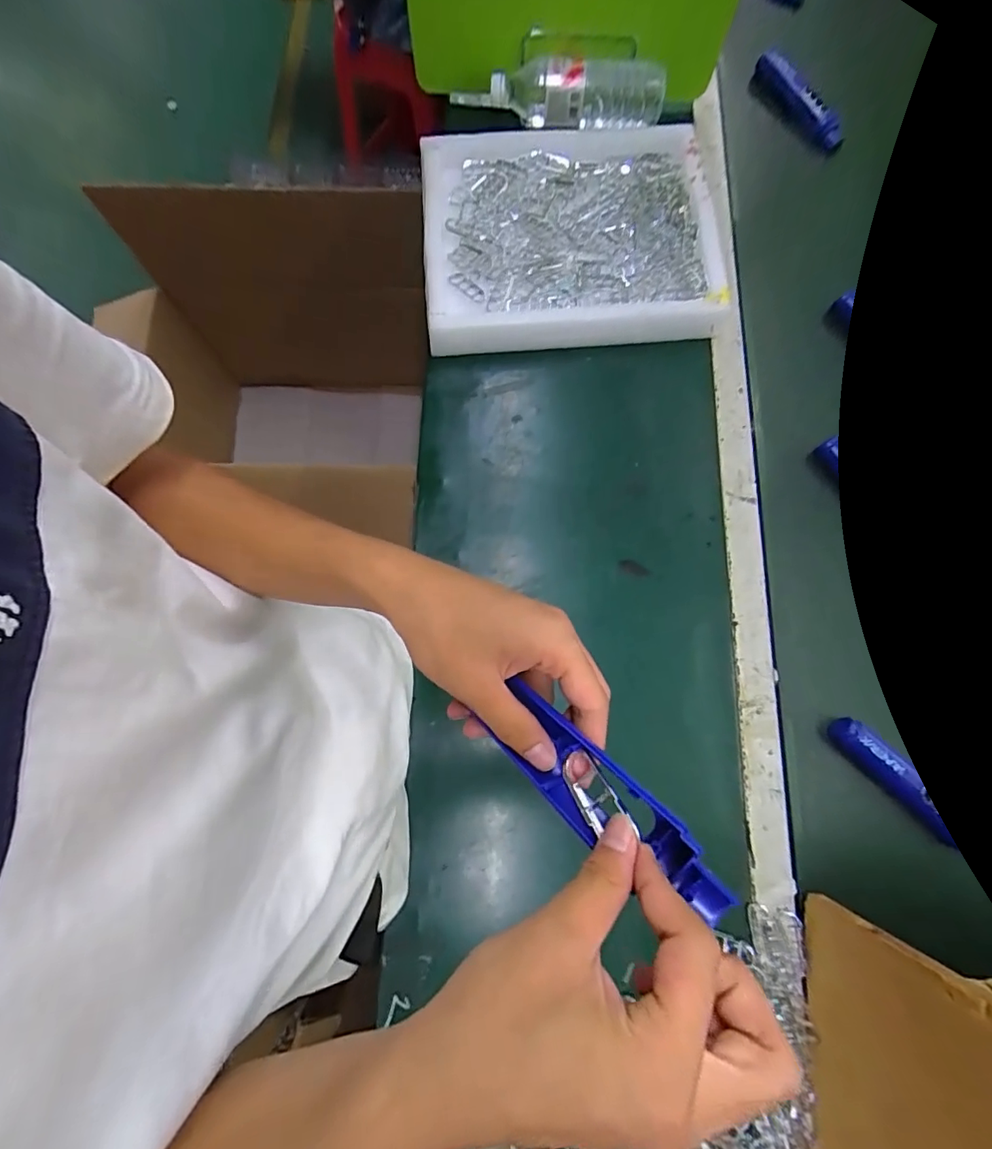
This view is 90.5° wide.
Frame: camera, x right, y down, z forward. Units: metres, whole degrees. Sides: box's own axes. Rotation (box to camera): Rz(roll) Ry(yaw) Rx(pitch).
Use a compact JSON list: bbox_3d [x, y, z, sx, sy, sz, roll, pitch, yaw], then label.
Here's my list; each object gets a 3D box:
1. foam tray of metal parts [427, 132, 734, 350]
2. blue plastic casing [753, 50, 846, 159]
[{"bbox_3d":[0.094,-0.432,0.624,0.363,0.043,0.318,-3,77,0],"label":"foam tray of metal parts"},{"bbox_3d":[0.440,-0.682,0.710,0.027,0.046,0.163,-36,79,-8],"label":"blue plastic casing"}]

